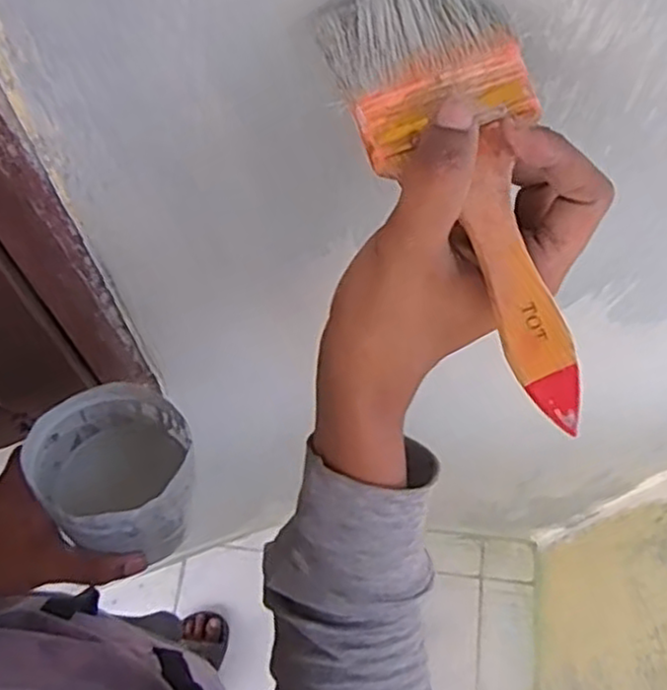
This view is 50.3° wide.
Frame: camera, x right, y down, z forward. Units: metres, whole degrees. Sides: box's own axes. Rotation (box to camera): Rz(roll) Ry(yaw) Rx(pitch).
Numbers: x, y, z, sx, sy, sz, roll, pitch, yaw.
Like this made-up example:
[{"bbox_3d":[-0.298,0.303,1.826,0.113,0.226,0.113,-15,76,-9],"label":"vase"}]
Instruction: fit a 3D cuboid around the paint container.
[{"bbox_3d":[-0.128,0.076,0.434,0.085,0.086,0.091,-40,74,-17],"label":"paint container"}]

